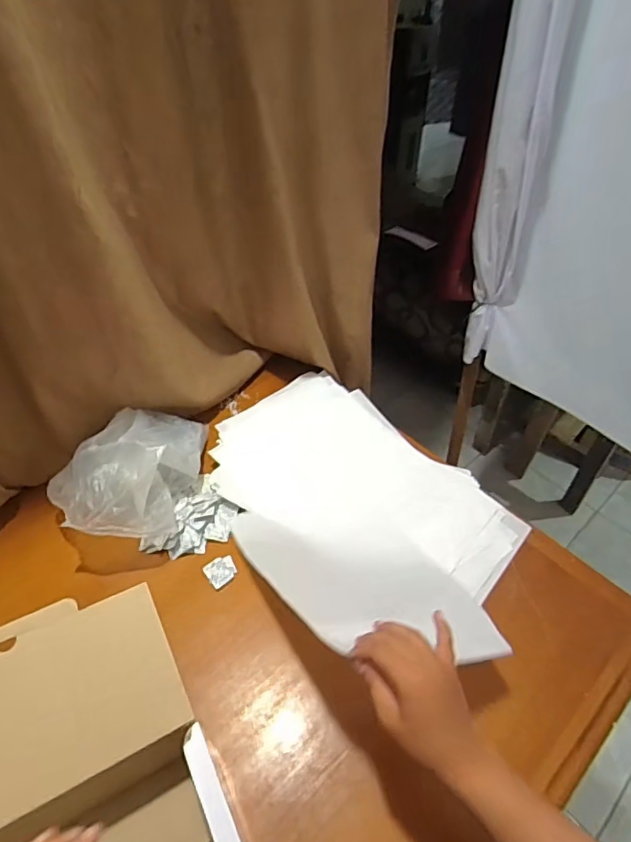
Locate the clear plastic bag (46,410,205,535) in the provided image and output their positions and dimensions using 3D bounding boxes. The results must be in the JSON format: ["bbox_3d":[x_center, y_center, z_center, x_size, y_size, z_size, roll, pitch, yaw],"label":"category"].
[{"bbox_3d":[-0.272,0.065,0.755,0.182,0.124,0.237,9,47,11],"label":"clear plastic bag"}]

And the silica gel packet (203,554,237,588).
[{"bbox_3d":[-0.131,0.207,0.714,0.041,0.006,0.039,-33,53,-26],"label":"silica gel packet"}]

